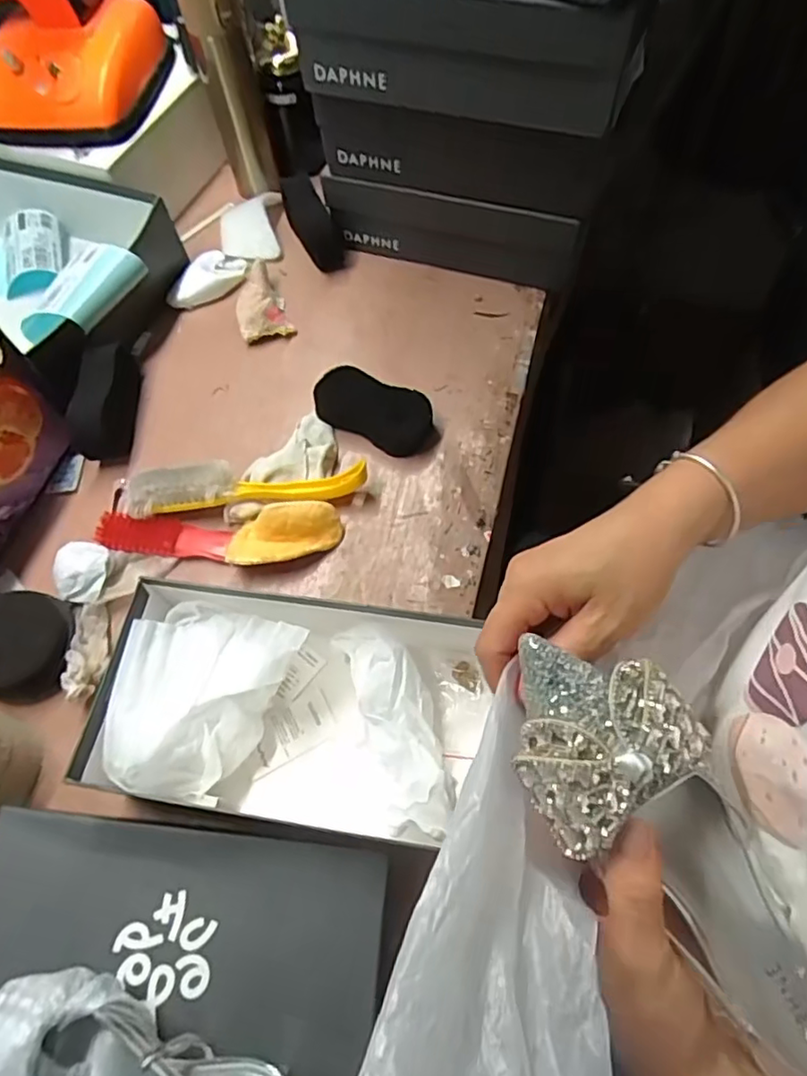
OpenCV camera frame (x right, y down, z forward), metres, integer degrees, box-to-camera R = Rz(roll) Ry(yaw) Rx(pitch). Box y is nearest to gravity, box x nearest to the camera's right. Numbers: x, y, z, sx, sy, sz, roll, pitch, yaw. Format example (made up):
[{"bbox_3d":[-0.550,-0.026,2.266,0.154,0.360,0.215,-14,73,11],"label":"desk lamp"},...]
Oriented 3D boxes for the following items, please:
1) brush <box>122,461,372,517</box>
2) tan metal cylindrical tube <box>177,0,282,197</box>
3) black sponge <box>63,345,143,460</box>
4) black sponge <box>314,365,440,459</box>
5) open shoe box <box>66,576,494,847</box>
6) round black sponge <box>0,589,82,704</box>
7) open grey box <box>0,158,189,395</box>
[{"bbox_3d":[-0.155,-0.056,0.605,0.234,0.046,0.054,-6,63,1],"label":"brush"},{"bbox_3d":[-0.202,-0.531,0.726,0.062,0.233,0.046,-17,64,-5],"label":"tan metal cylindrical tube"},{"bbox_3d":[-0.317,-0.151,0.650,0.054,0.055,0.136,-3,64,2],"label":"black sponge"},{"bbox_3d":[-0.027,-0.133,0.635,0.132,0.030,0.056,22,67,14],"label":"black sponge"},{"bbox_3d":[-0.086,0.131,0.476,0.272,0.089,0.158,7,64,7],"label":"open shoe box"},{"bbox_3d":[-0.346,0.095,0.542,0.098,0.032,0.093,-1,64,3],"label":"round black sponge"},{"bbox_3d":[-0.440,-0.314,0.721,0.337,0.101,0.256,26,68,15],"label":"open grey box"}]

